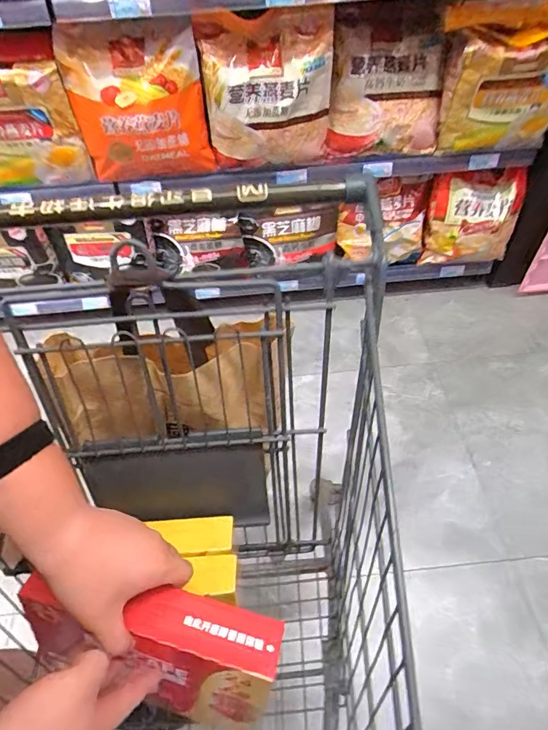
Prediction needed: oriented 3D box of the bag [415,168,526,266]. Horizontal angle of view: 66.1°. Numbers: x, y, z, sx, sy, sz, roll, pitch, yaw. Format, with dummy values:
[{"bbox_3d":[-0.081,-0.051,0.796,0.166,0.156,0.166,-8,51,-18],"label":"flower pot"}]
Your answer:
[{"bbox_3d":[0.599,-0.440,1.287,0.273,0.258,0.080,-1,54,2],"label":"bag"}]

